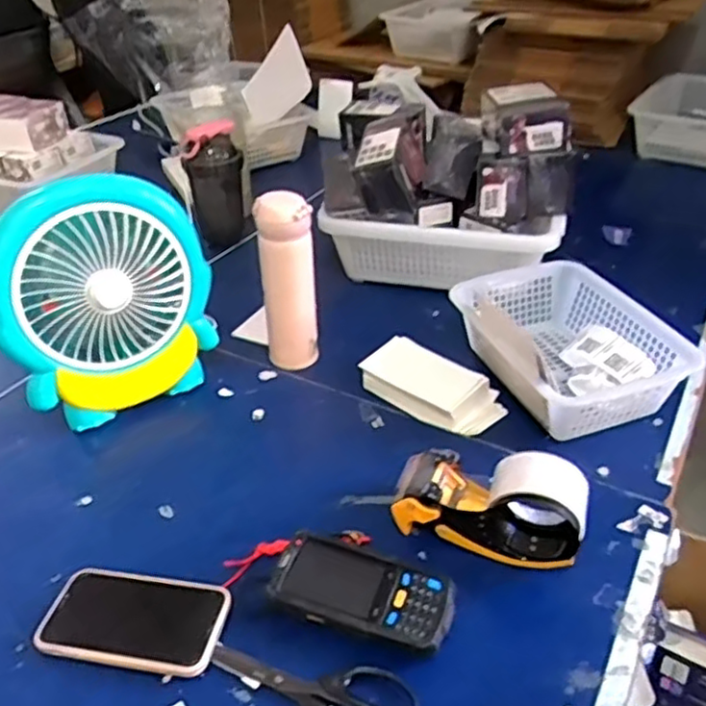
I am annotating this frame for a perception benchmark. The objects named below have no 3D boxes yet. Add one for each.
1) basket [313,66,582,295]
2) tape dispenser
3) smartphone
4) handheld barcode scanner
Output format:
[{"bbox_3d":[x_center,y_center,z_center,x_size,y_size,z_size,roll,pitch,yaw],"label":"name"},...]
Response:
[{"bbox_3d":[0.135,-0.241,0.988,0.337,0.245,0.187,12,37,17],"label":"basket"},{"bbox_3d":[0.118,0.129,0.617,0.180,0.098,0.070,13,38,19],"label":"tape dispenser"},{"bbox_3d":[-0.183,0.221,0.571,0.152,0.014,0.085,7,36,11],"label":"smartphone"},{"bbox_3d":[0.007,0.205,0.571,0.148,0.034,0.071,12,37,17],"label":"handheld barcode scanner"}]

